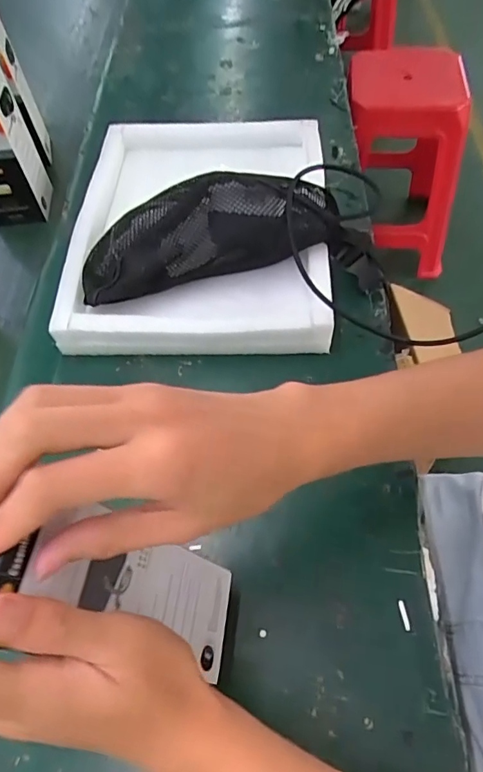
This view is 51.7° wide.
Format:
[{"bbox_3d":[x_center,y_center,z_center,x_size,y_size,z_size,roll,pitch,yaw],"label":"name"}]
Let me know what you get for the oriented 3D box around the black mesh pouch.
[{"bbox_3d":[-0.015,-0.154,0.516,0.313,0.081,0.103,-6,57,1],"label":"black mesh pouch"}]

